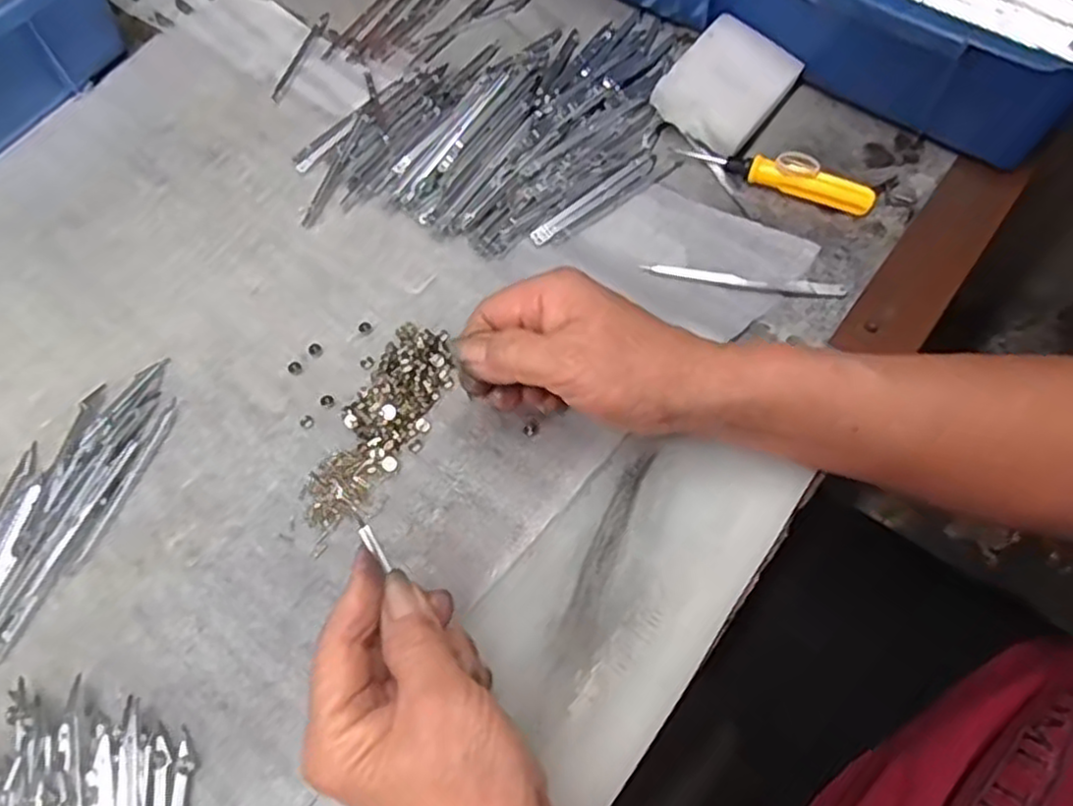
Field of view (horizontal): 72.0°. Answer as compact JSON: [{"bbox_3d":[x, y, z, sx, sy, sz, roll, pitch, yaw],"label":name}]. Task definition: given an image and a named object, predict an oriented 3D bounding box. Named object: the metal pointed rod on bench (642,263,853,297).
[{"bbox_3d":[0.113,-0.067,0.403,0.107,0.004,0.011,8,65,6],"label":"metal pointed rod on bench"}]

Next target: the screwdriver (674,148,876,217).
[{"bbox_3d":[0.138,-0.132,0.426,0.111,0.019,0.012,22,67,12],"label":"screwdriver"}]

